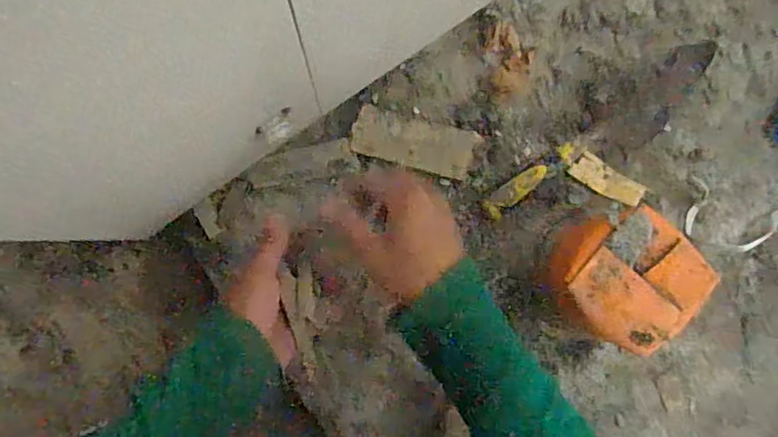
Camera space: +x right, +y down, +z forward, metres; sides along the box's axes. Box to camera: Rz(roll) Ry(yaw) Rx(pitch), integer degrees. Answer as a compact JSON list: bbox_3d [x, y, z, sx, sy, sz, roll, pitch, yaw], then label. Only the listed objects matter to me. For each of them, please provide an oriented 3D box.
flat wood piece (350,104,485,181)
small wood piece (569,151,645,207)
[{"bbox_3d":[0.026,-0.076,0.572,0.122,0.016,0.047,13,89,-4],"label":"flat wood piece"},{"bbox_3d":[0.221,-0.038,0.574,0.076,0.004,0.031,32,73,0],"label":"small wood piece"}]

